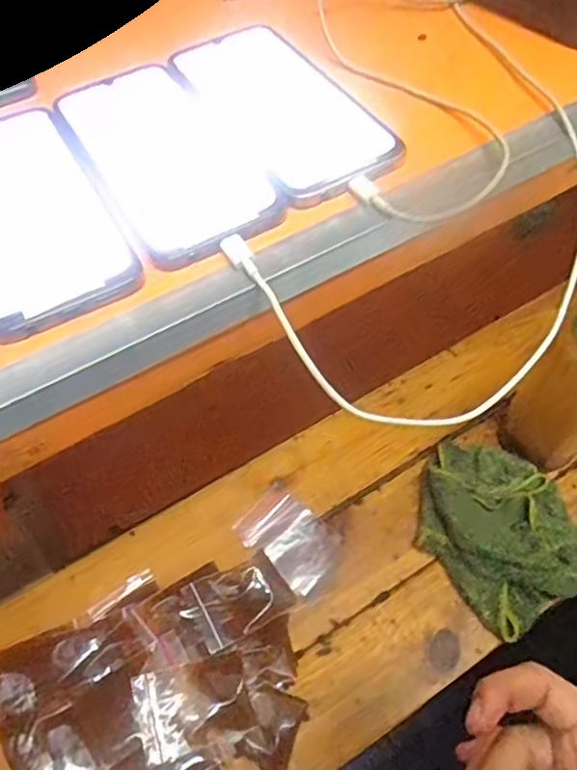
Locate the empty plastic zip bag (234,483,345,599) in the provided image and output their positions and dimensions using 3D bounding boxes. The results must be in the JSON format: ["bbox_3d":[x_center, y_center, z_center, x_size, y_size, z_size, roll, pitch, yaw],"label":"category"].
[{"bbox_3d":[0.002,0.156,0.625,0.096,0.004,0.071,41,69,18],"label":"empty plastic zip bag"}]

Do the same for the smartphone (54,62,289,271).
[{"bbox_3d":[-0.073,-0.138,0.359,0.083,0.008,0.169,-28,60,-14],"label":"smartphone"}]

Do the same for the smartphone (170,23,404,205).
[{"bbox_3d":[-0.006,-0.179,0.384,0.081,0.005,0.181,-27,59,-13],"label":"smartphone"}]

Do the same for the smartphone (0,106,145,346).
[{"bbox_3d":[-0.145,-0.096,0.338,0.078,0.013,0.168,-27,59,-13],"label":"smartphone"}]

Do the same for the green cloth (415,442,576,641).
[{"bbox_3d":[0.207,0.136,0.610,0.141,0.043,0.176,-33,61,-17],"label":"green cloth"}]

